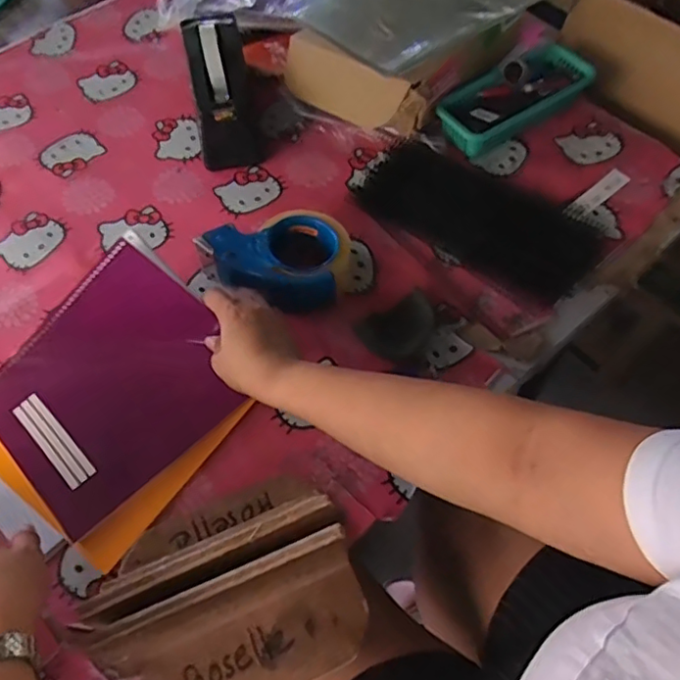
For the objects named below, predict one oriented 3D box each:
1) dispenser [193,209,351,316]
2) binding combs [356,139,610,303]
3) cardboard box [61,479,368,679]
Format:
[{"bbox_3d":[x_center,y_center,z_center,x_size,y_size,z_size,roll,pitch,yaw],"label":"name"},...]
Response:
[{"bbox_3d":[-0.073,-0.096,0.667,0.164,0.060,0.107,13,62,9],"label":"dispenser"},{"bbox_3d":[0.179,-0.163,0.744,0.296,0.034,0.140,33,66,18],"label":"binding combs"},{"bbox_3d":[-0.090,0.195,0.462,0.194,0.129,0.168,-22,62,-11],"label":"cardboard box"}]

